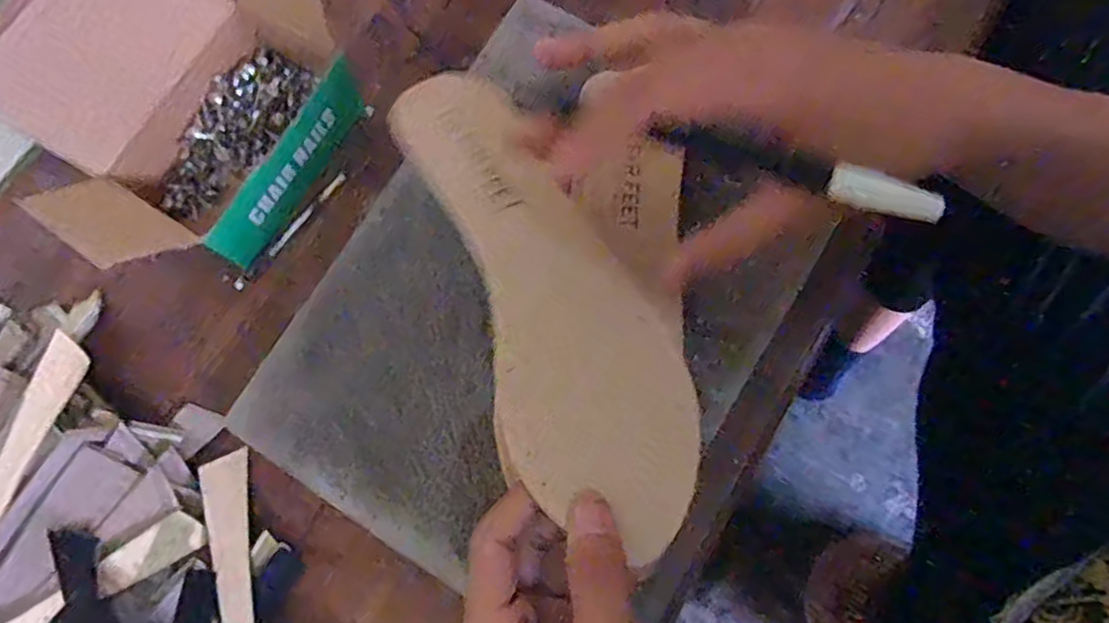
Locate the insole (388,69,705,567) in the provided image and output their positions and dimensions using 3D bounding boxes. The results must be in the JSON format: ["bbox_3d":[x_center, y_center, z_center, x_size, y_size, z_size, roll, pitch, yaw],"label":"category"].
[{"bbox_3d":[-0.006,-0.013,0.277,0.077,0.019,0.224,-26,73,-5],"label":"insole"}]

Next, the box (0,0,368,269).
[{"bbox_3d":[-0.194,-0.106,0.340,0.128,0.088,0.168,32,79,9],"label":"box"}]

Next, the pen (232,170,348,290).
[{"bbox_3d":[-0.147,-0.045,0.369,0.005,0.010,0.086,41,81,11],"label":"pen"}]

